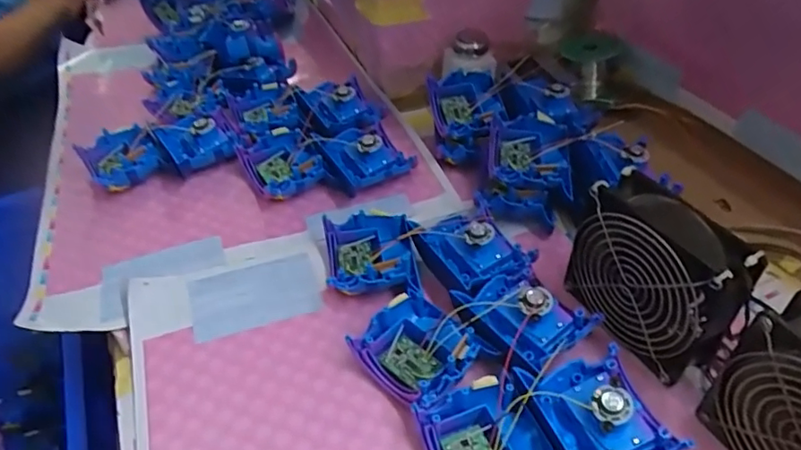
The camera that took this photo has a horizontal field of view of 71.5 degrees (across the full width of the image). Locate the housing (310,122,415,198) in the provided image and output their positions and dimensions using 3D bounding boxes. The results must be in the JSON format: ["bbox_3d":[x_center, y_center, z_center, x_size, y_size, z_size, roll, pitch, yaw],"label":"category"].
[{"bbox_3d":[-0.041,-0.070,0.600,0.088,0.045,0.081,-24,46,-21],"label":"housing"}]

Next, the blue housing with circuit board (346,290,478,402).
[{"bbox_3d":[0.014,0.096,0.425,0.073,0.036,0.075,-34,50,-29],"label":"blue housing with circuit board"}]

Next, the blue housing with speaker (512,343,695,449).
[{"bbox_3d":[0.131,0.136,0.376,0.088,0.043,0.089,-18,44,-15],"label":"blue housing with speaker"}]

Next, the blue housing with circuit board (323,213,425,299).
[{"bbox_3d":[-0.026,0.029,0.497,0.076,0.037,0.084,-7,42,-4],"label":"blue housing with circuit board"}]

